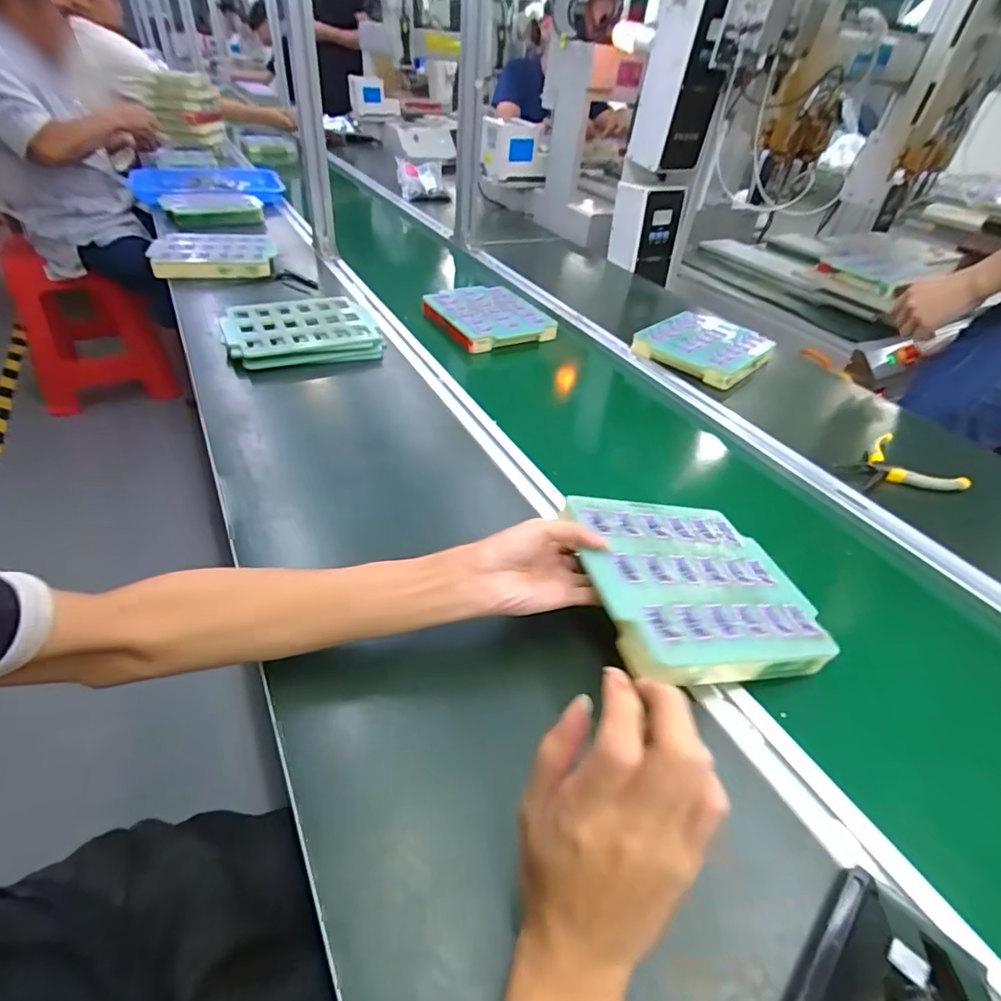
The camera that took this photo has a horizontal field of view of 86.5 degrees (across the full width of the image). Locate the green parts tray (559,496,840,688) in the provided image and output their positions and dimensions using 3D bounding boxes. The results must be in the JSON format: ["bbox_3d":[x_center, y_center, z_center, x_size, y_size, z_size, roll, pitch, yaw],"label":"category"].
[{"bbox_3d":[0.165,0.071,0.462,0.217,0.024,0.177,5,39,-24],"label":"green parts tray"}]

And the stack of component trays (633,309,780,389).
[{"bbox_3d":[0.356,-0.270,0.931,0.194,0.052,0.207,34,47,29],"label":"stack of component trays"}]

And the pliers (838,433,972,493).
[{"bbox_3d":[0.519,-0.033,0.691,0.125,0.027,0.113,-19,46,-28],"label":"pliers"}]

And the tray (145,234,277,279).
[{"bbox_3d":[-0.571,-0.491,1.066,0.219,0.033,0.228,-7,42,-16],"label":"tray"}]

